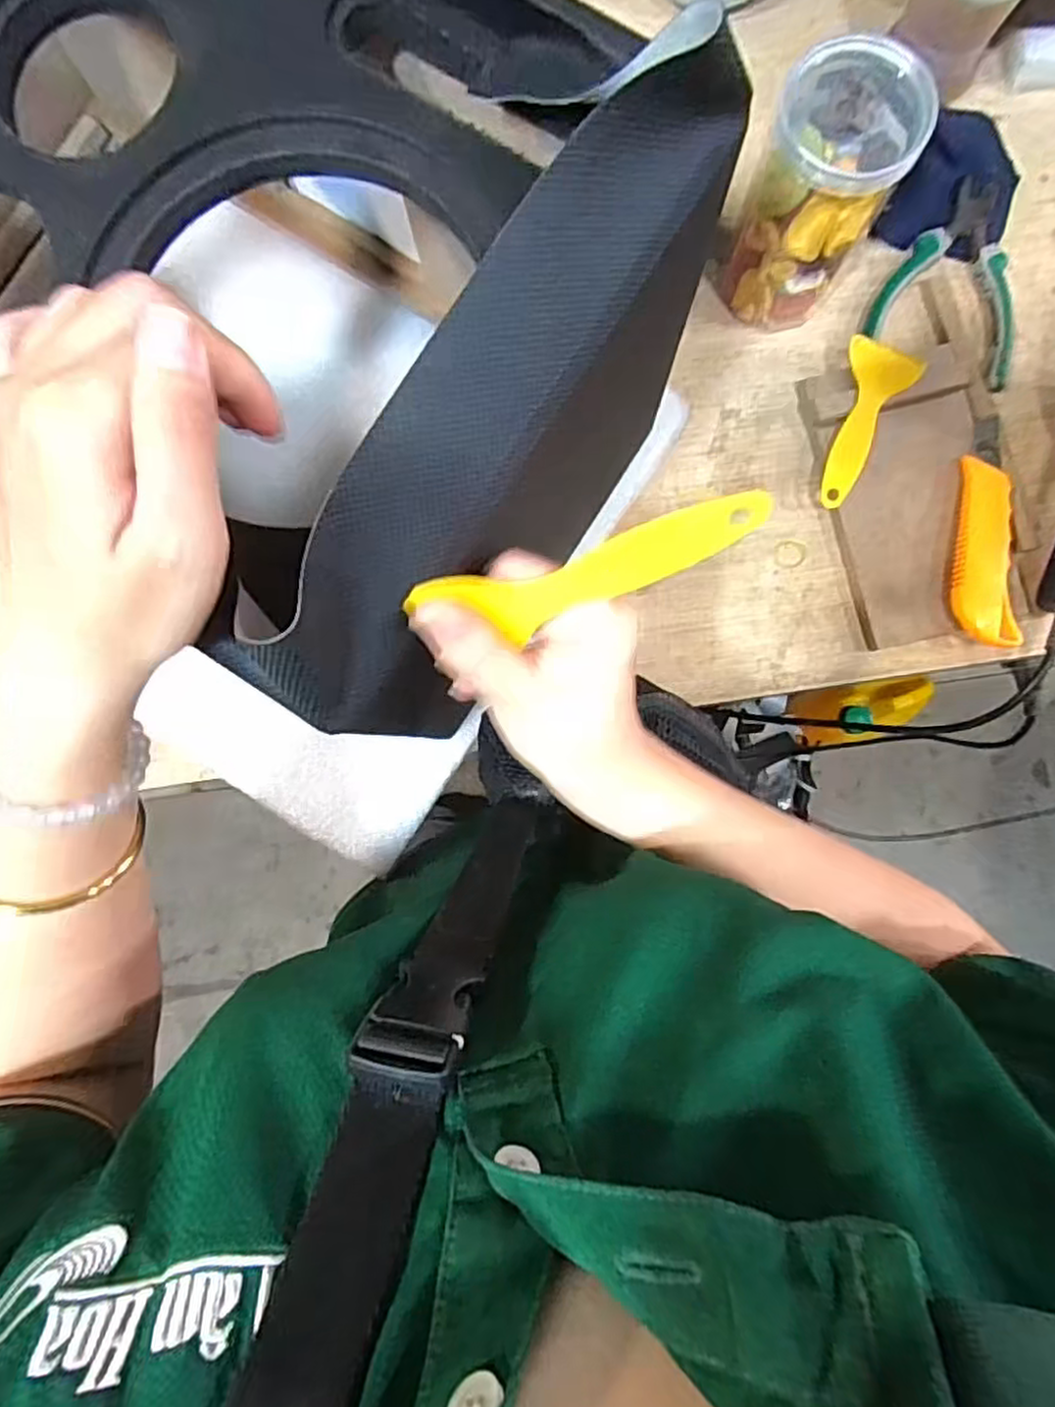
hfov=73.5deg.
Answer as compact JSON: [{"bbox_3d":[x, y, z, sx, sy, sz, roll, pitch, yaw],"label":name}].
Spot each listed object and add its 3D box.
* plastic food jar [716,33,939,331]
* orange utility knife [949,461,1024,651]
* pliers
[{"bbox_3d":[0.185,-0.323,0.451,0.081,0.159,0.078,0,86,2],"label":"plastic food jar"},{"bbox_3d":[0.321,-0.107,0.495,0.037,0.027,0.129,2,86,2],"label":"orange utility knife"},{"bbox_3d":[0.326,-0.312,0.520,0.109,0.015,0.137,27,87,3],"label":"pliers"}]

